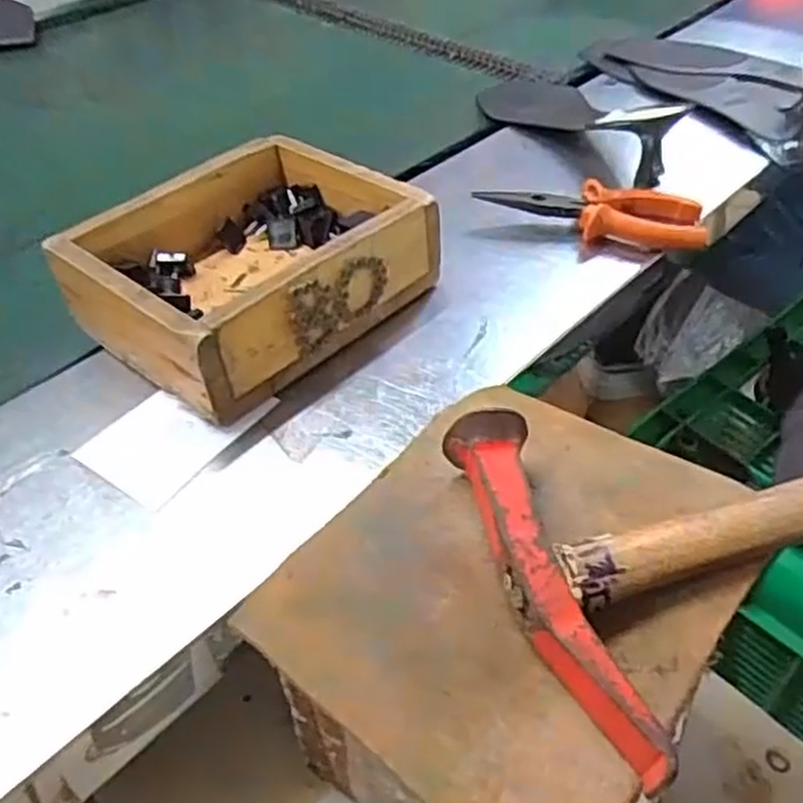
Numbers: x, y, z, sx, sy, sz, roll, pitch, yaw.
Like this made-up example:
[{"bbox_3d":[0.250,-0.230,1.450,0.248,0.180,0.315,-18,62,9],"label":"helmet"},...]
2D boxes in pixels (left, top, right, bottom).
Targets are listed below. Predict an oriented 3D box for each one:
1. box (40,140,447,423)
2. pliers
[{"bbox_3d":[-0.091,-0.086,0.470,0.159,0.065,0.179,32,54,29],"label":"box"},{"bbox_3d":[0.132,-0.133,0.533,0.151,0.020,0.046,7,46,9],"label":"pliers"}]

